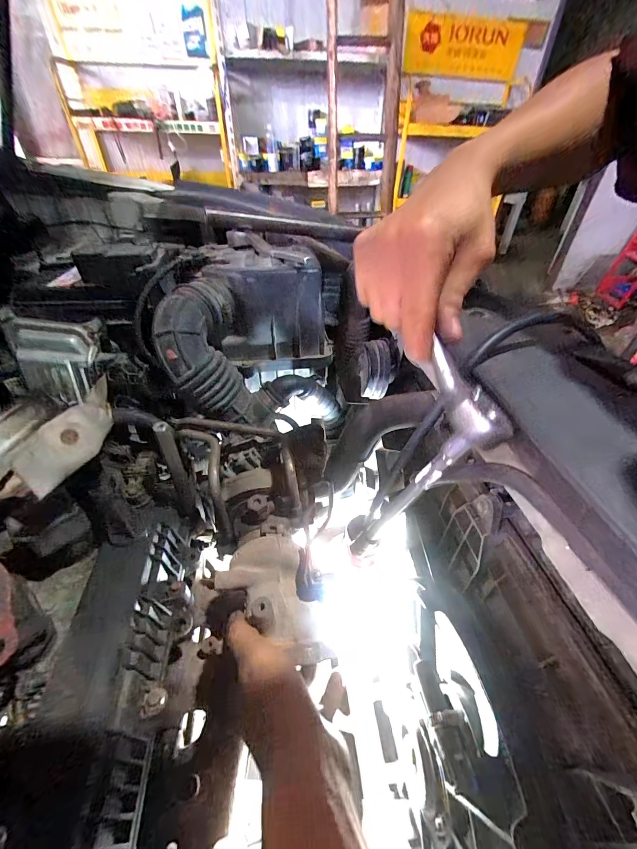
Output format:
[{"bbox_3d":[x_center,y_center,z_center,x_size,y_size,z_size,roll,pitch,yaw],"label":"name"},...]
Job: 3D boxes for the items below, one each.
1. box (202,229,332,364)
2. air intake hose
[{"bbox_3d":[-0.073,-0.204,0.522,0.166,0.126,0.182,-6,43,-8],"label":"box"},{"bbox_3d":[-0.135,-0.089,0.429,0.120,0.138,0.134,-16,45,-18],"label":"air intake hose"}]

